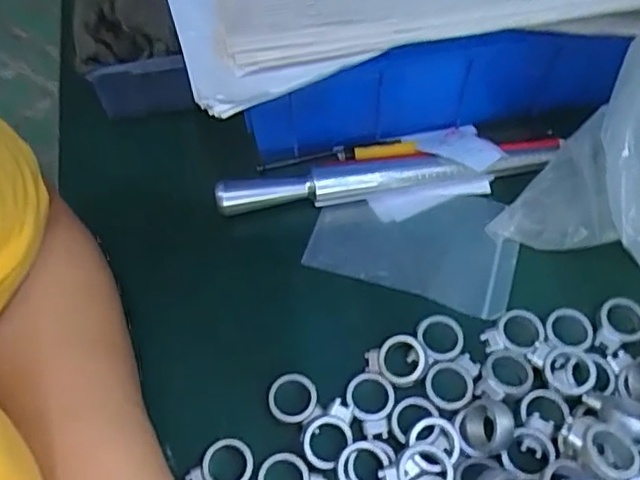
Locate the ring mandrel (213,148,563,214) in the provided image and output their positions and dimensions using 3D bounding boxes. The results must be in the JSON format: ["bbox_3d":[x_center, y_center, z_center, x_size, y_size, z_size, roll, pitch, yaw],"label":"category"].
[{"bbox_3d":[0.041,-0.042,0.394,0.212,0.018,0.020,-8,60,-4],"label":"ring mandrel"}]

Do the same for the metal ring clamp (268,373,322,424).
[{"bbox_3d":[-0.014,0.085,0.327,0.026,0.006,0.028,-15,61,-7],"label":"metal ring clamp"}]

